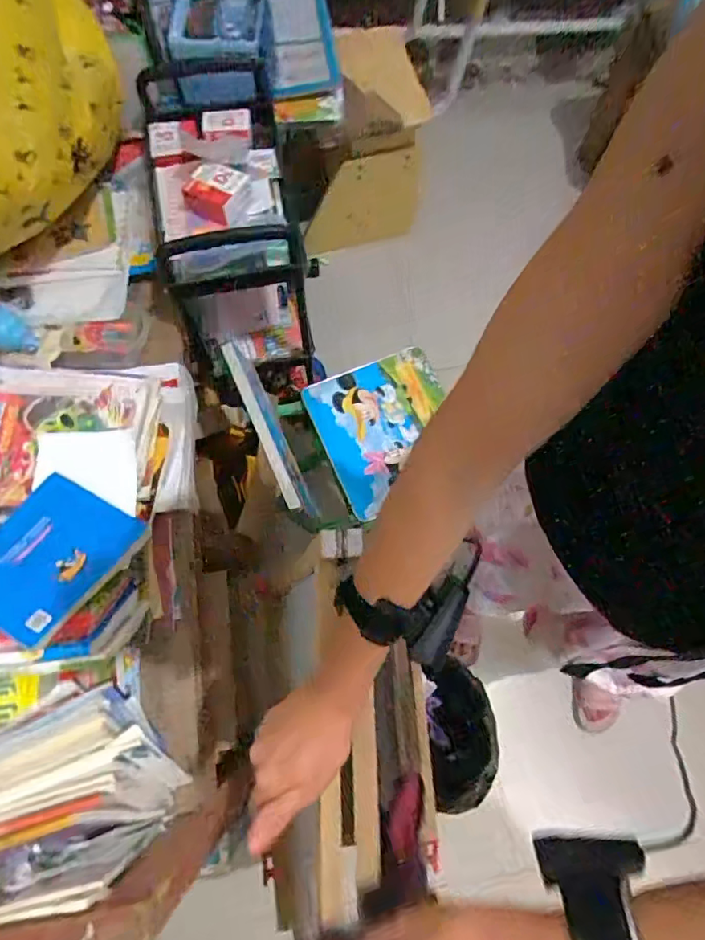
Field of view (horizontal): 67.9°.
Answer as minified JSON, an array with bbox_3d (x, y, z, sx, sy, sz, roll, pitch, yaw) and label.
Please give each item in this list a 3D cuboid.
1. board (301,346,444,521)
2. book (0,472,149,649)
[{"bbox_3d":[0.072,-0.089,1.033,0.270,0.013,0.286,-24,74,-8],"label":"board"},{"bbox_3d":[-0.383,0.103,0.658,0.175,0.025,0.184,27,63,15],"label":"book"}]

